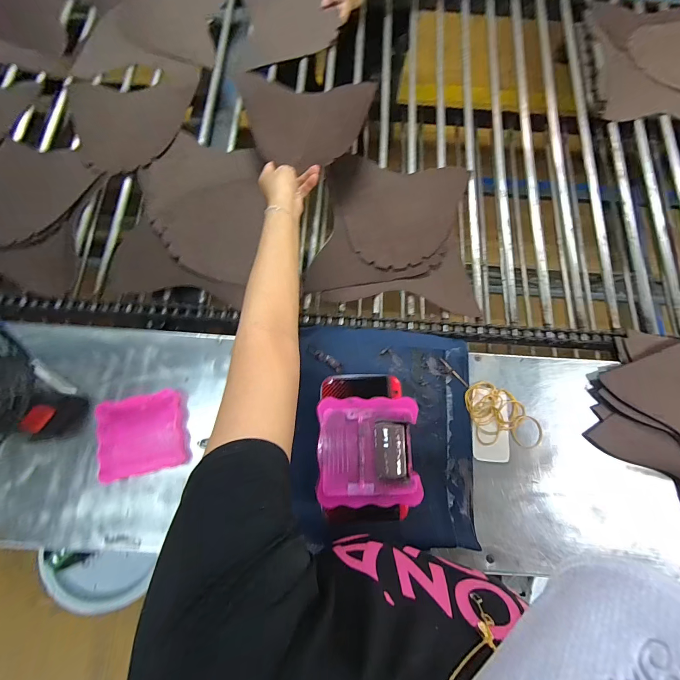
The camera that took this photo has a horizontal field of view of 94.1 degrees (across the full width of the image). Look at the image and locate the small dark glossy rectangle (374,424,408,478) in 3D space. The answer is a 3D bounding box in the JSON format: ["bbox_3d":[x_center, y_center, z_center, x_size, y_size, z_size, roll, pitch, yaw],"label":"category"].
[{"bbox_3d":[0.054,0.115,0.331,0.033,0.005,0.054,-3,77,-2],"label":"small dark glossy rectangle"}]

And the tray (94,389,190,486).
[{"bbox_3d":[-0.275,0.130,0.438,0.105,0.021,0.104,-13,78,-4],"label":"tray"}]

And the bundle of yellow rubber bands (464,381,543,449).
[{"bbox_3d":[0.239,0.110,0.465,0.091,0.008,0.105,-14,78,-5],"label":"bundle of yellow rubber bands"}]

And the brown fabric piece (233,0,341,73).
[{"bbox_3d":[-0.111,-0.678,0.666,0.204,0.017,0.270,0,77,-1],"label":"brown fabric piece"}]

